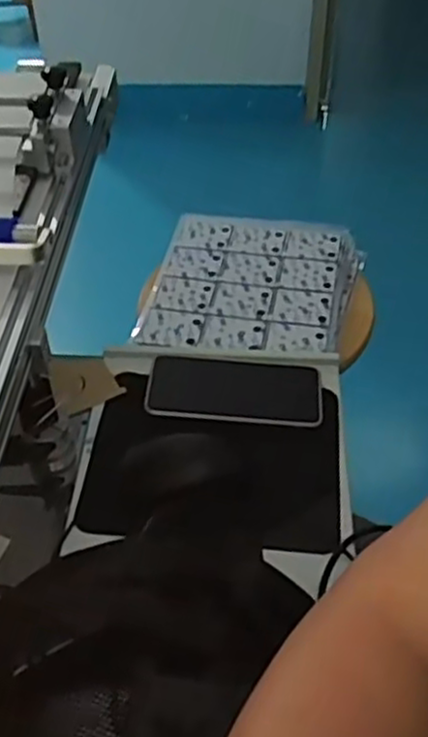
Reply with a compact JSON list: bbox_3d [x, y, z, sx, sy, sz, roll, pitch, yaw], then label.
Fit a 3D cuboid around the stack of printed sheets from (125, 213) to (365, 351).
[{"bbox_3d":[0.046,-0.103,0.889,0.232,0.030,0.234,8,46,10],"label":"stack of printed sheets"}]

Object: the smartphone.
[{"bbox_3d":[0.020,0.016,0.690,0.156,0.013,0.078,7,43,-1],"label":"smartphone"}]

